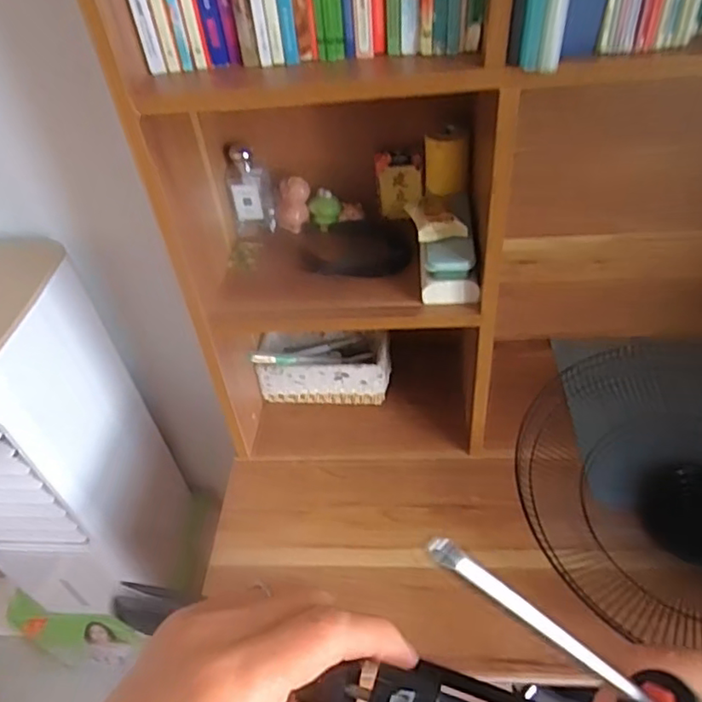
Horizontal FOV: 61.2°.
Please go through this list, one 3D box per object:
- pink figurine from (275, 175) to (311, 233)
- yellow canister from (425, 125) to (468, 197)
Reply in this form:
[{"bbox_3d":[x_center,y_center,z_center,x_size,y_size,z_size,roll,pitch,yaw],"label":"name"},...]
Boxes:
[{"bbox_3d":[-0.075,-0.193,0.761,0.041,0.070,0.035,-22,46,-15],"label":"pink figurine"},{"bbox_3d":[0.109,-0.218,0.681,0.048,0.066,0.047,3,45,10],"label":"yellow canister"}]

